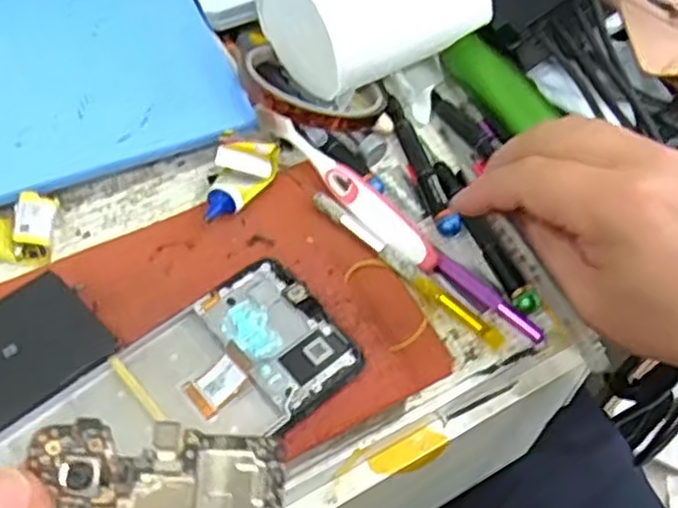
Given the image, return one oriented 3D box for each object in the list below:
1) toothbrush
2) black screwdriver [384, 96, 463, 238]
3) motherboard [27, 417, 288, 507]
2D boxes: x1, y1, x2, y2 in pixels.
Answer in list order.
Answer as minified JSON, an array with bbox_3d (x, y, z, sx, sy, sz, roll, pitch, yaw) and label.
[{"bbox_3d":[0.003,-0.039,0.405,0.016,0.014,0.132,-38,65,-24],"label":"toothbrush"},{"bbox_3d":[0.047,-0.053,0.428,0.012,0.011,0.102,-13,58,-11],"label":"black screwdriver"},{"bbox_3d":[-0.047,0.067,0.197,0.064,0.004,0.043,7,85,-16],"label":"motherboard"}]

